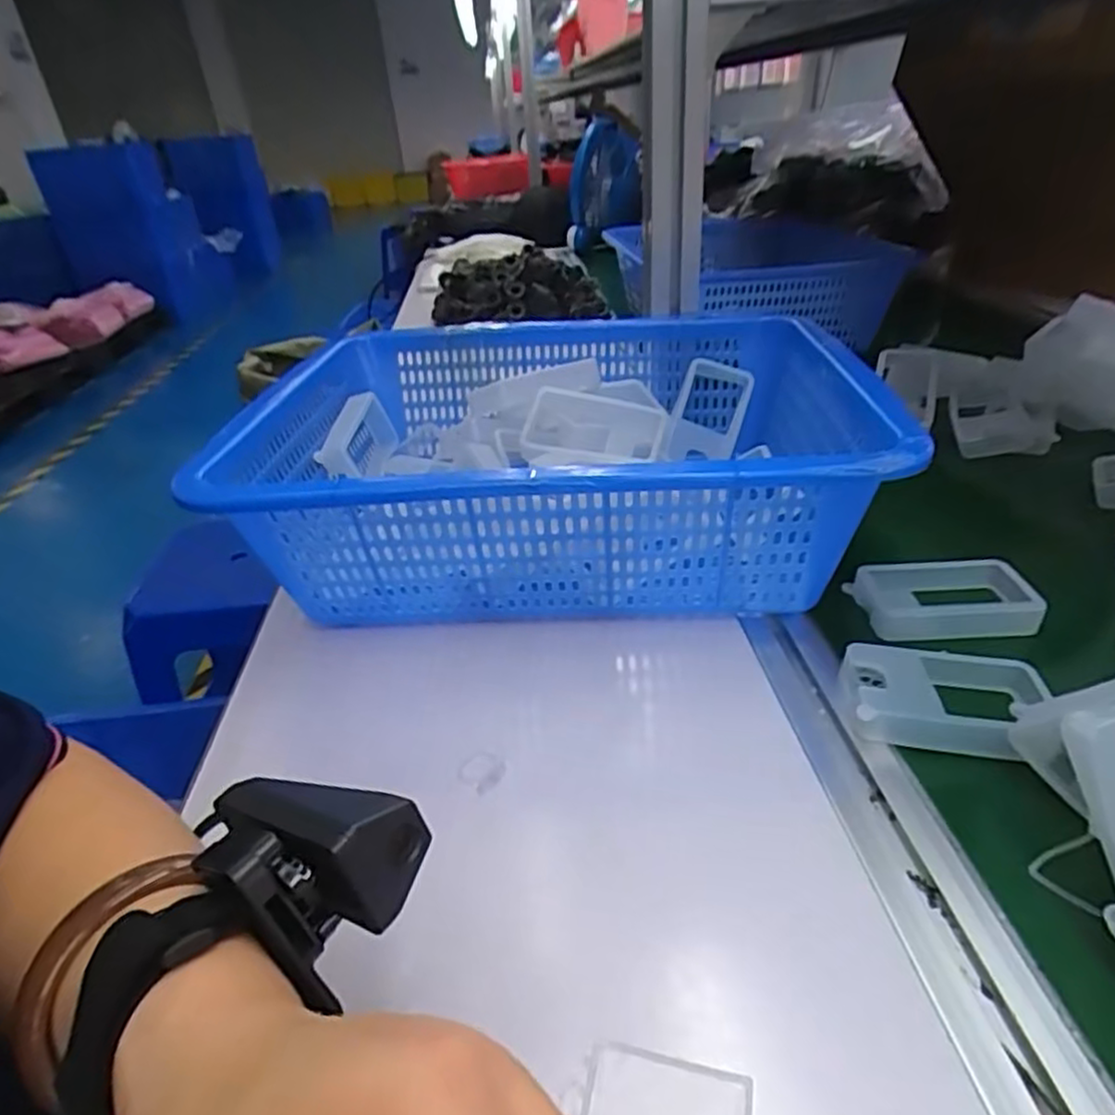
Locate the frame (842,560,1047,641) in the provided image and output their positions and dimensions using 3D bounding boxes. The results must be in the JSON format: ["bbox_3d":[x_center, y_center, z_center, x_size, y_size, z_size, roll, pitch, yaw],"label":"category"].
[{"bbox_3d":[0.236,0.025,0.422,0.102,0.026,0.053,-4,32,1],"label":"frame"}]

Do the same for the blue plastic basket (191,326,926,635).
[{"bbox_3d":[0.003,-0.070,0.489,0.379,0.118,0.305,-2,33,5],"label":"blue plastic basket"}]

